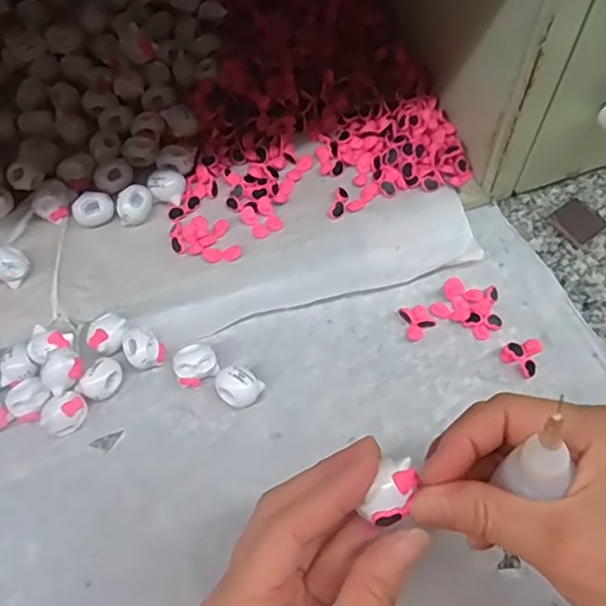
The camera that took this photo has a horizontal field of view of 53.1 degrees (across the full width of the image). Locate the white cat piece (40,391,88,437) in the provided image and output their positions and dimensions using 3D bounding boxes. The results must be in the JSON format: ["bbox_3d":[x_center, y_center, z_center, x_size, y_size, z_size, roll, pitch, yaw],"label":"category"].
[{"bbox_3d":[-0.137,0.064,0.351,0.025,0.020,0.017,-34,67,-15],"label":"white cat piece"}]

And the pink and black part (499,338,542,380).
[{"bbox_3d":[0.134,0.033,0.363,0.026,0.010,0.021,-15,64,-6],"label":"pink and black part"}]

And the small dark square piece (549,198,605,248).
[{"bbox_3d":[0.184,-0.055,0.405,0.030,0.008,0.028,-34,67,-15],"label":"small dark square piece"}]

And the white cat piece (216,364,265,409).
[{"bbox_3d":[-0.038,0.050,0.354,0.025,0.017,0.021,27,67,14],"label":"white cat piece"}]

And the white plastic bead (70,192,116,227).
[{"bbox_3d":[-0.136,-0.061,0.395,0.025,0.016,0.018,-31,67,-14],"label":"white plastic bead"}]

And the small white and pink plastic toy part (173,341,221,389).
[{"bbox_3d":[-0.064,0.037,0.363,0.025,0.018,0.022,-24,65,-11],"label":"small white and pink plastic toy part"}]

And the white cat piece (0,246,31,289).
[{"bbox_3d":[-0.184,-0.022,0.377,0.025,0.020,0.020,-41,69,-18],"label":"white cat piece"}]

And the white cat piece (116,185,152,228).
[{"bbox_3d":[-0.108,-0.062,0.394,0.024,0.019,0.019,-30,66,-13],"label":"white cat piece"}]

